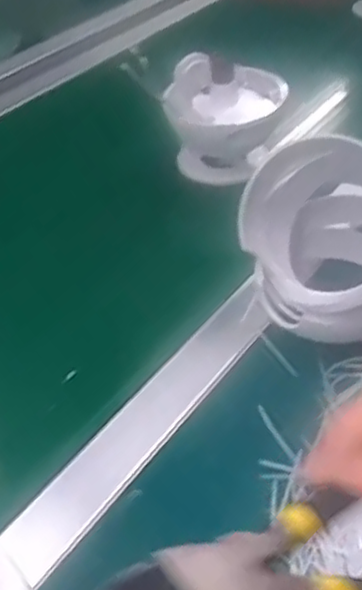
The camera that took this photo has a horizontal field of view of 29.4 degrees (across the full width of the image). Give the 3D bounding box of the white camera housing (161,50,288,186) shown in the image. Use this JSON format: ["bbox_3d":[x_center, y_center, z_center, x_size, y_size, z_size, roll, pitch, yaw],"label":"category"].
[{"bbox_3d":[0.044,-0.169,0.703,0.116,0.116,0.101,3,41,4],"label":"white camera housing"}]

